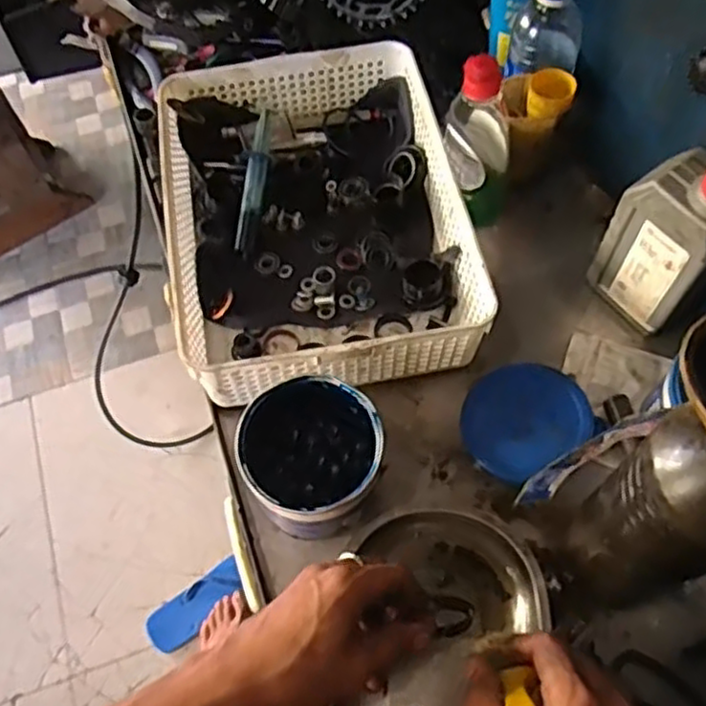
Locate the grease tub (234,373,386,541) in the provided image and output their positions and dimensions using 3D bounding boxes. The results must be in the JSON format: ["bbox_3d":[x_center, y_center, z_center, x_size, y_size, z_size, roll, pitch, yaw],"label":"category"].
[{"bbox_3d":[-0.032,0.077,0.536,0.102,0.089,0.105,-1,63,2],"label":"grease tub"}]

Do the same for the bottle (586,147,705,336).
[{"bbox_3d":[0.244,-0.089,0.550,0.049,0.173,0.085,-29,65,-11],"label":"bottle"}]

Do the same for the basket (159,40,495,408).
[{"bbox_3d":[-0.035,-0.125,0.646,0.250,0.086,0.329,-11,63,-3],"label":"basket"}]

